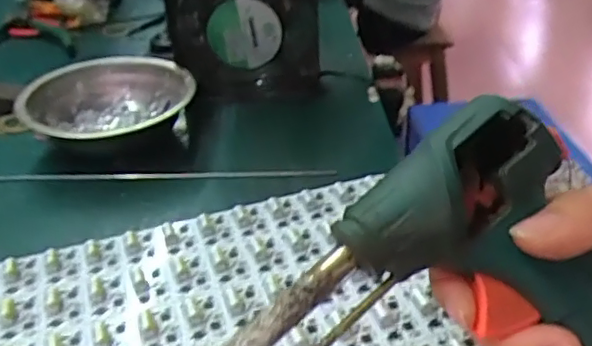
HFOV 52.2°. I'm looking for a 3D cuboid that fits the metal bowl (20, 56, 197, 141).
[{"bbox_3d":[-0.140,-0.044,0.462,0.122,0.044,0.127,-2,32,1],"label":"metal bowl"}]

